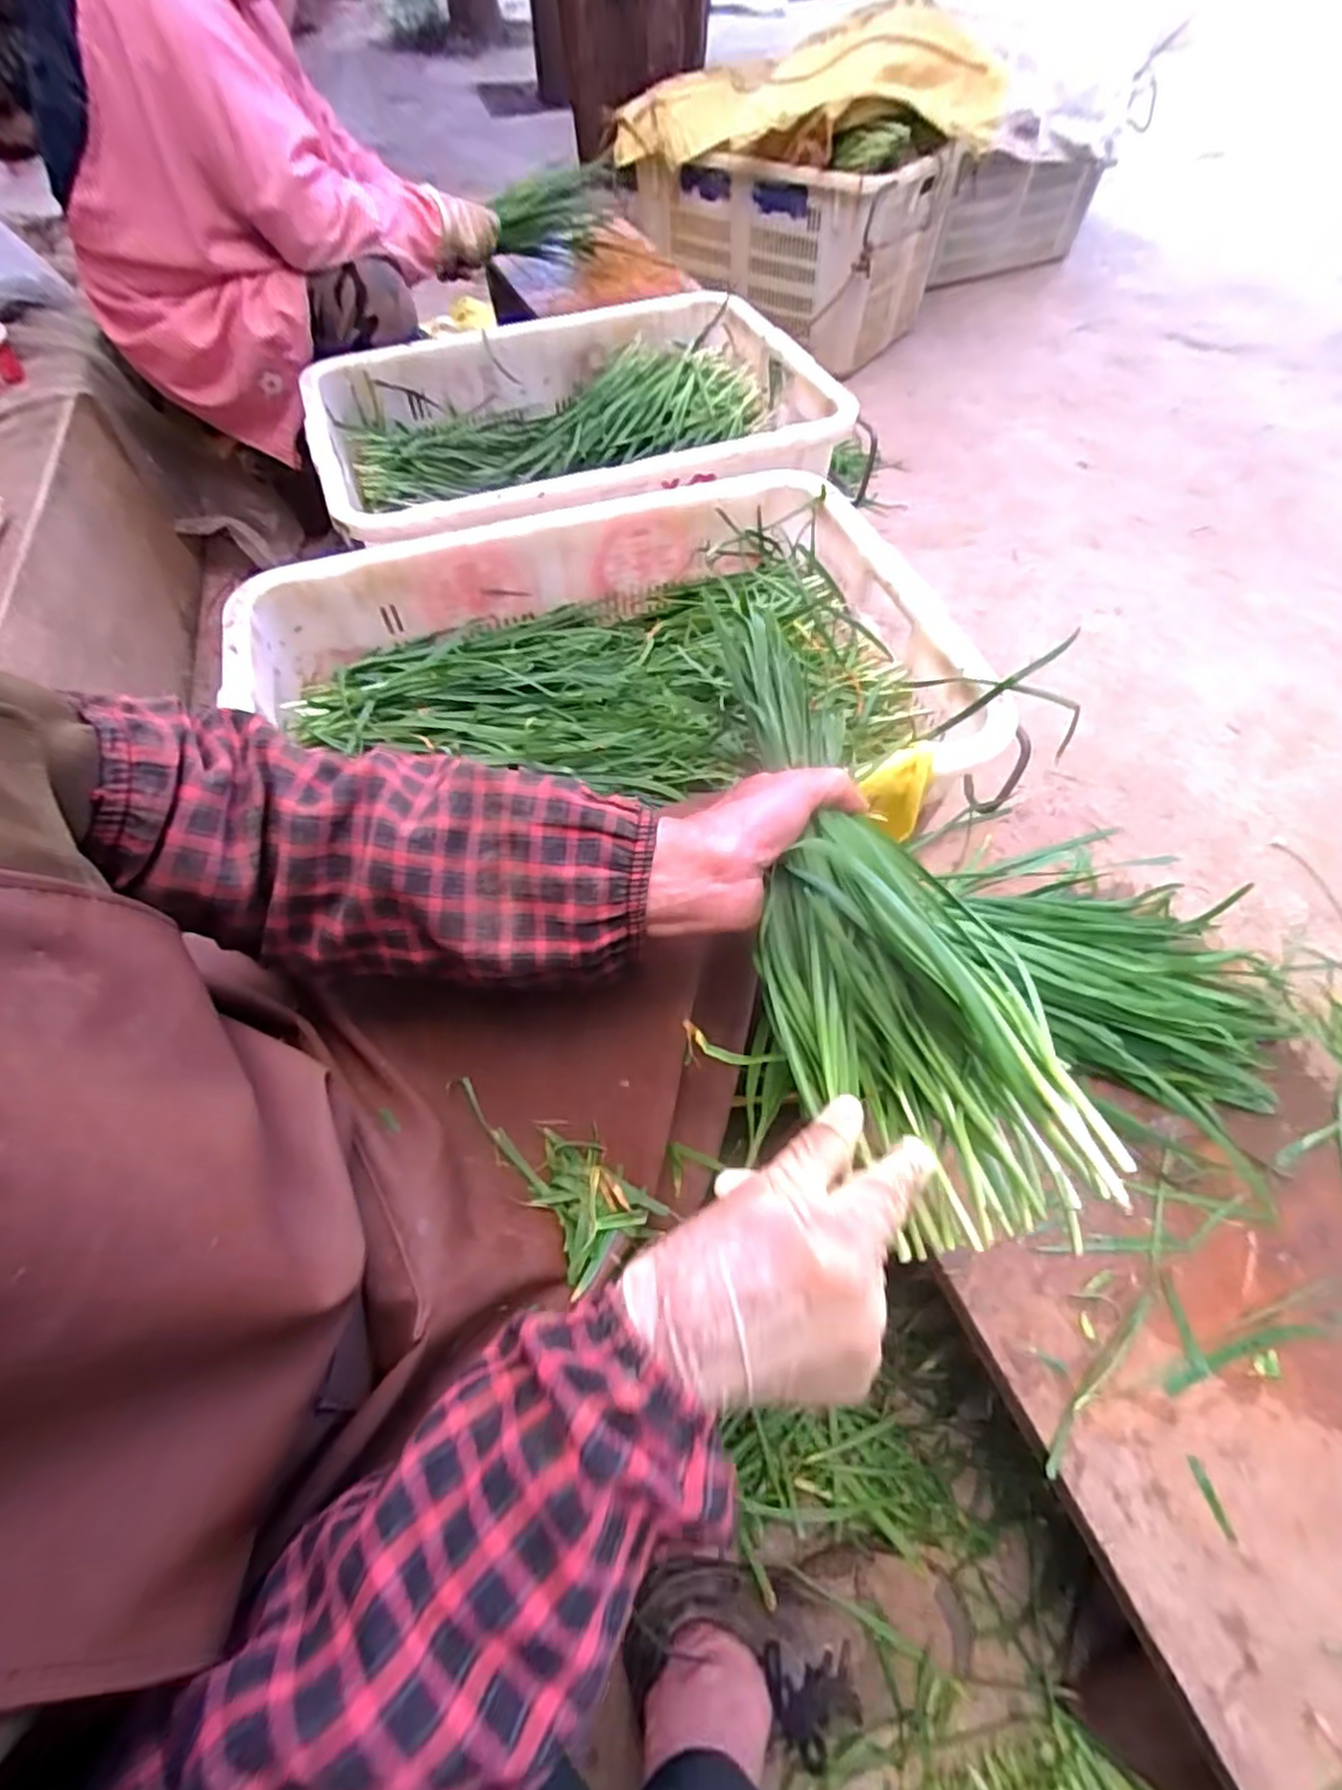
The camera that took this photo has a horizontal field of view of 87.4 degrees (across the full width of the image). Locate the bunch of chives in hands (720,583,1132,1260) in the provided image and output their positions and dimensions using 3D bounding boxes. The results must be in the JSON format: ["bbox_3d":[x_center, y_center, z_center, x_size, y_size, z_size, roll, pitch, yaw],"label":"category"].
[{"bbox_3d":[0.083,0.001,0.381,0.100,0.112,0.360,-16,66,-5],"label":"bunch of chives in hands"}]

